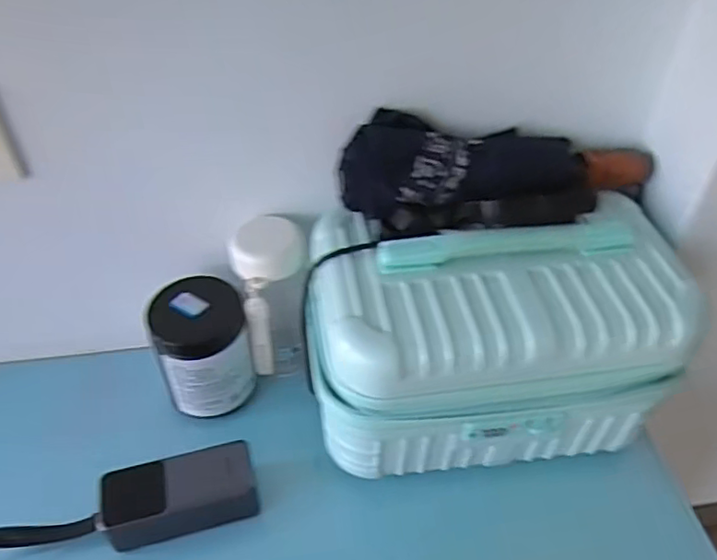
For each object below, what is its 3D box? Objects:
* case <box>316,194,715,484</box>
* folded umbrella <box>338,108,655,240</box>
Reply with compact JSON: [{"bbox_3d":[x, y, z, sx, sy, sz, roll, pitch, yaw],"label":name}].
[{"bbox_3d":[0.123,0.044,0.549,0.327,0.171,0.179,-6,44,-7],"label":"case"},{"bbox_3d":[0.135,-0.091,0.533,0.293,0.081,0.093,-3,44,-3],"label":"folded umbrella"}]

